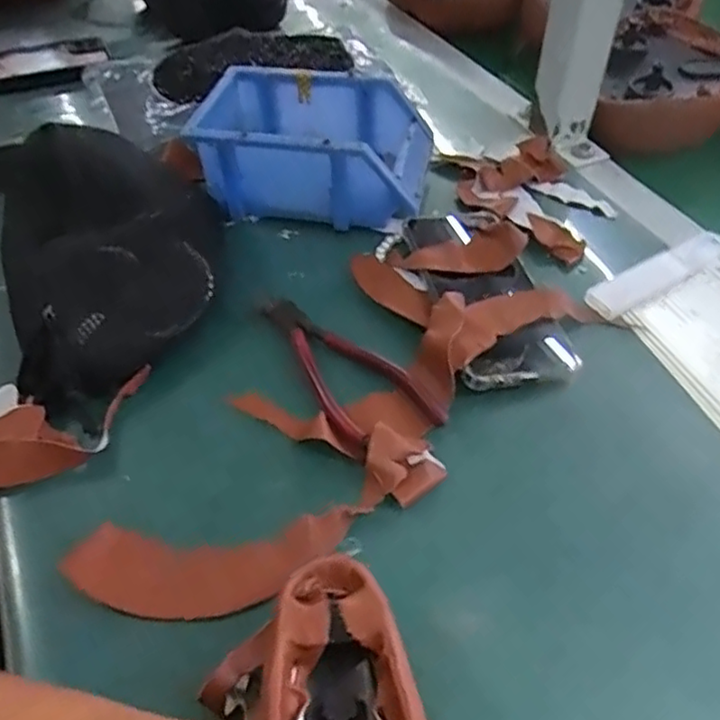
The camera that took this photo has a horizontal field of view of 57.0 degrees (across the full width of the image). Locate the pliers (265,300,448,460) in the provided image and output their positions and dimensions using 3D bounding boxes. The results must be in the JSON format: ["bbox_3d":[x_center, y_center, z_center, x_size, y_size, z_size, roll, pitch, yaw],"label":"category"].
[{"bbox_3d":[-0.013,-0.002,0.416,0.060,0.021,0.141,-27,53,-22],"label":"pliers"}]

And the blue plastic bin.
[{"bbox_3d":[-0.035,-0.177,0.542,0.179,0.067,0.127,10,49,9],"label":"blue plastic bin"}]

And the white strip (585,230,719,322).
[{"bbox_3d":[0.214,-0.064,0.477,0.125,0.008,0.030,-28,53,-22],"label":"white strip"}]

